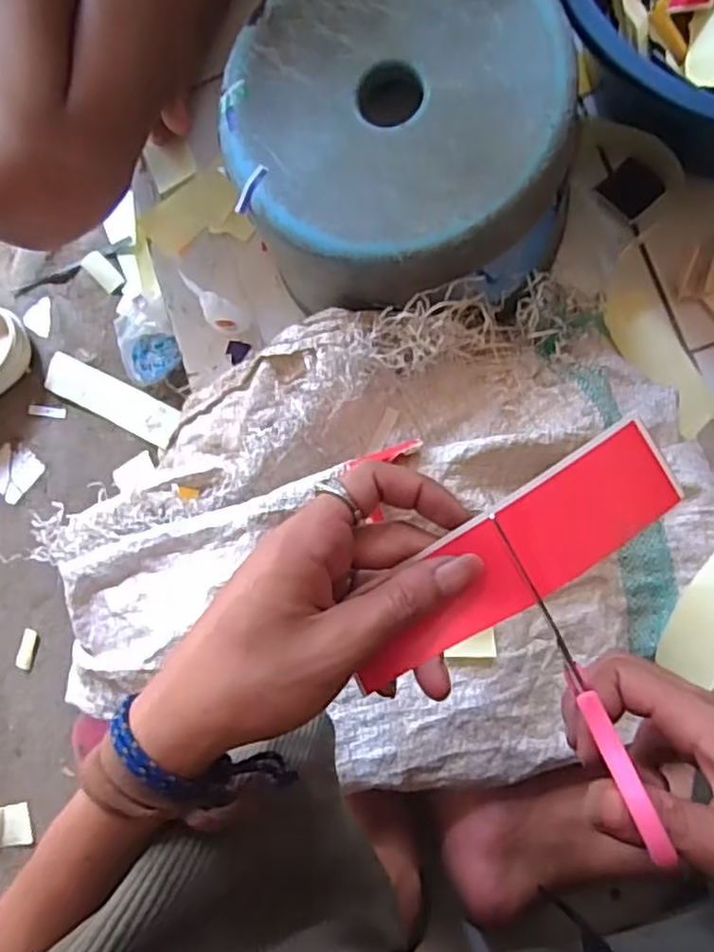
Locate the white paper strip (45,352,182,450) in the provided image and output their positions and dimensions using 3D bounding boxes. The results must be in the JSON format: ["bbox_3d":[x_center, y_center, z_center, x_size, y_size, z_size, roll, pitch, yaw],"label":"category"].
[{"bbox_3d":[-0.270,-0.084,0.751,0.160,0.009,0.044,26,90,6],"label":"white paper strip"}]

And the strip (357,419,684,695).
[{"bbox_3d":[0.063,0.036,0.284,0.151,0.004,0.040,-34,92,3],"label":"strip"}]

